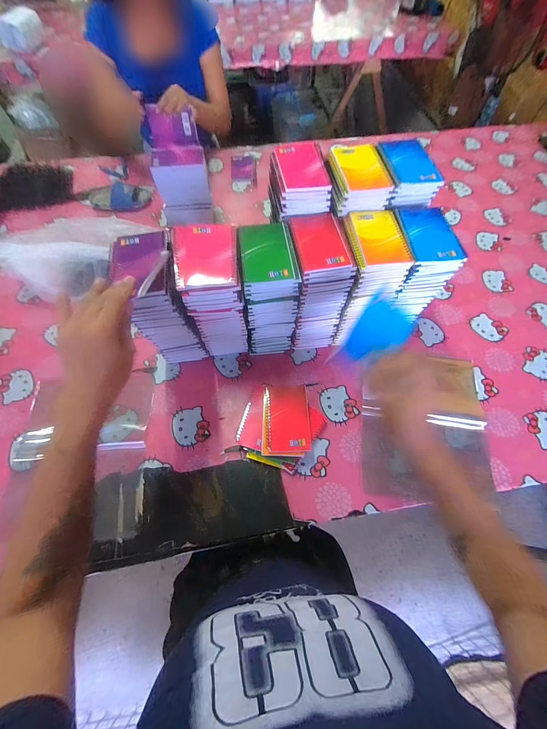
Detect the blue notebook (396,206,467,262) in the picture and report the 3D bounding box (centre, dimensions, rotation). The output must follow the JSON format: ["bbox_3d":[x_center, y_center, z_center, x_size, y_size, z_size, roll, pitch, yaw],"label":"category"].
[{"bbox_3d":[0.269,-0.238,0.495,0.093,0.012,0.141,-6,65,-4],"label":"blue notebook"}]

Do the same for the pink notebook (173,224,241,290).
[{"bbox_3d":[-0.110,-0.178,0.456,0.102,0.011,0.131,-5,65,-3],"label":"pink notebook"}]

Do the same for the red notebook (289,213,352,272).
[{"bbox_3d":[0.078,-0.211,0.478,0.081,0.007,0.127,-8,65,-5],"label":"red notebook"}]

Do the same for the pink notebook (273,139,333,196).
[{"bbox_3d":[0.049,-0.359,0.508,0.089,0.017,0.137,-6,65,-4],"label":"pink notebook"}]

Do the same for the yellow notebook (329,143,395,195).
[{"bbox_3d":[0.156,-0.357,0.507,0.090,0.015,0.131,-8,65,-5],"label":"yellow notebook"}]

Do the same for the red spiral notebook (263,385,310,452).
[{"bbox_3d":[0.026,0.105,0.547,0.084,0.010,0.124,-5,68,7],"label":"red spiral notebook"}]

